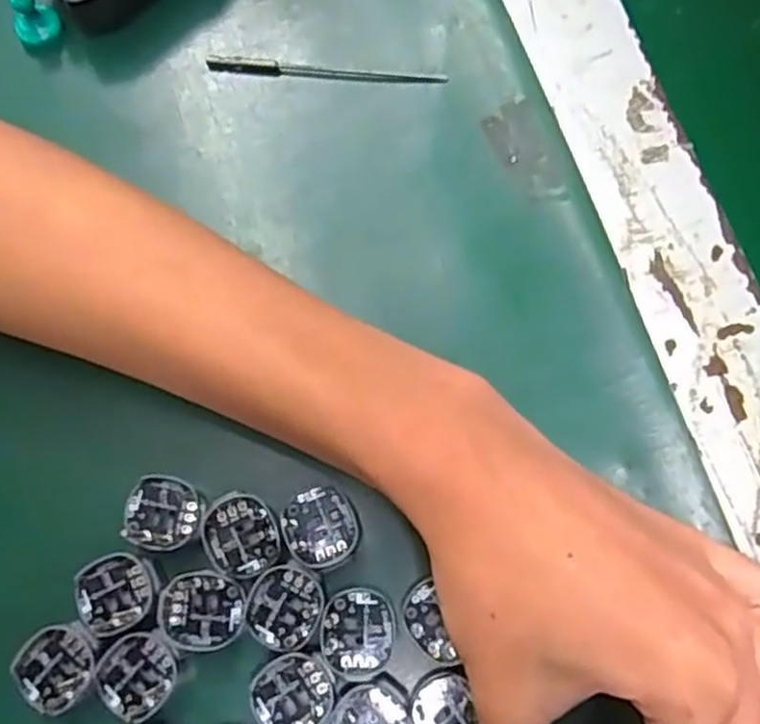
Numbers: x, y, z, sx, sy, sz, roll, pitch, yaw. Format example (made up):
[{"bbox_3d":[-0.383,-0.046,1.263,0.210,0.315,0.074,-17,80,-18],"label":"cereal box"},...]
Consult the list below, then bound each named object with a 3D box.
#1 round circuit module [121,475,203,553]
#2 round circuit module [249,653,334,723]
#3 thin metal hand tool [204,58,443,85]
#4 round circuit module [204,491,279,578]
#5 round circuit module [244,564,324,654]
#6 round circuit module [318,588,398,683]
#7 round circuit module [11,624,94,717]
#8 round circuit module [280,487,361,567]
[{"bbox_3d":[-0.075,0.054,0.268,0.027,0.013,0.025,0,75,2],"label":"round circuit module"},{"bbox_3d":[-0.029,0.109,0.246,0.026,0.004,0.025,0,75,2],"label":"round circuit module"},{"bbox_3d":[-0.022,-0.120,0.312,0.098,0.004,0.006,5,75,3],"label":"thin metal hand tool"},{"bbox_3d":[-0.048,0.059,0.259,0.024,0.004,0.027,-15,75,-2],"label":"round circuit module"},{"bbox_3d":[-0.032,0.082,0.254,0.024,0.004,0.027,16,76,6],"label":"round circuit module"},{"bbox_3d":[-0.006,0.090,0.251,0.025,0.004,0.027,0,75,2],"label":"round circuit module"},{"bbox_3d":[-0.107,0.102,0.254,0.026,0.009,0.025,0,75,2],"label":"round circuit module"},{"bbox_3d":[-0.021,0.057,0.260,0.025,0.004,0.025,0,75,2],"label":"round circuit module"}]

